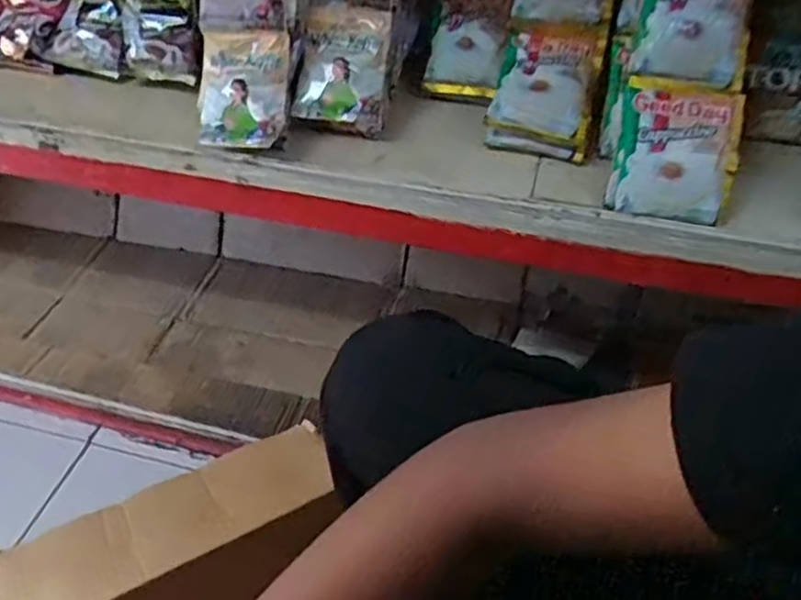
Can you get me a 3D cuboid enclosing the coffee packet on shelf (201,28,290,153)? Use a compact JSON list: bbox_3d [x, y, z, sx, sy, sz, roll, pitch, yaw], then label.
[{"bbox_3d":[-0.143,-0.190,0.659,0.083,0.103,0.014,2,3,14],"label":"coffee packet on shelf"}]

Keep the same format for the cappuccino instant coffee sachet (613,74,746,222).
[{"bbox_3d":[0.228,-0.123,0.599,0.087,0.111,0.012,10,3,2],"label":"cappuccino instant coffee sachet"}]

